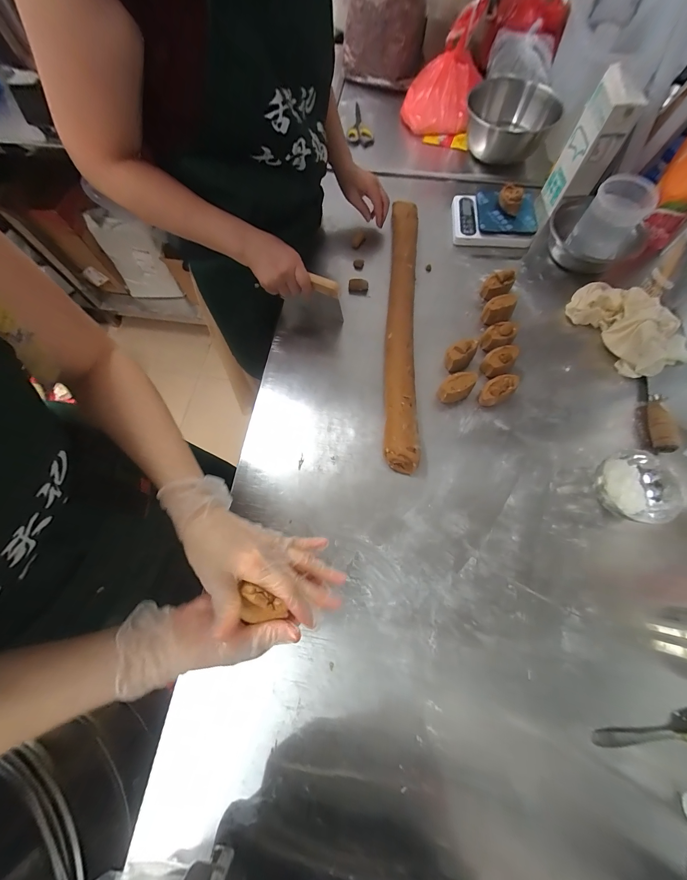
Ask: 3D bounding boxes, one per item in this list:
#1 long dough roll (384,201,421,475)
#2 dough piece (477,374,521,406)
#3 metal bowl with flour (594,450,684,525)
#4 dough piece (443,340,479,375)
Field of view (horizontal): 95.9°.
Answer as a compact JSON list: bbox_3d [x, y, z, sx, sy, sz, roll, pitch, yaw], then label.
[{"bbox_3d":[0.114,-0.246,0.615,0.056,0.051,0.619,3,70,3],"label":"long dough roll"},{"bbox_3d":[0.278,-0.090,0.560,0.072,0.045,0.042,-31,72,-9],"label":"dough piece"},{"bbox_3d":[0.452,0.078,0.482,0.098,0.057,0.101,-1,70,2],"label":"metal bowl with flour"},{"bbox_3d":[0.221,-0.158,0.573,0.060,0.044,0.039,-25,71,-7],"label":"dough piece"}]

